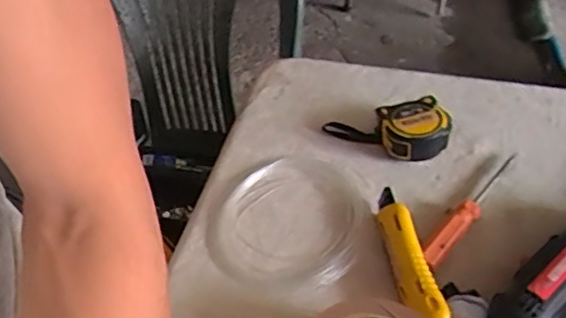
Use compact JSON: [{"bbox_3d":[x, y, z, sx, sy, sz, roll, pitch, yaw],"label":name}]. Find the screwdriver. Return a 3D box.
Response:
[{"bbox_3d":[0.179,0.044,0.563,0.018,0.016,0.173,32,57,31],"label":"screwdriver"}]

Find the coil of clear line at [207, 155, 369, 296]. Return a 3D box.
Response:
[{"bbox_3d":[0.008,0.055,0.574,0.138,0.014,0.169,16,50,20],"label":"coil of clear line"}]

